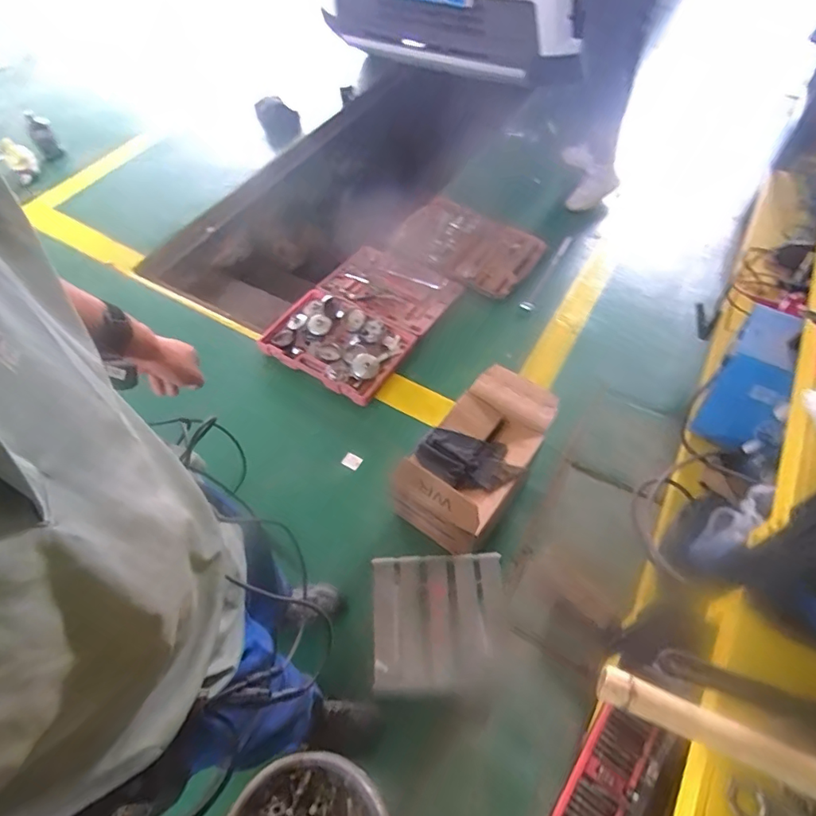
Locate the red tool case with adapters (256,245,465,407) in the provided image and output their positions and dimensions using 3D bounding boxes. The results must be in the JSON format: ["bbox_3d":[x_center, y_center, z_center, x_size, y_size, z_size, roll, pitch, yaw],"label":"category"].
[{"bbox_3d":[-0.175,-0.357,1.900,0.488,0.066,0.655,29,63,20],"label":"red tool case with adapters"}]

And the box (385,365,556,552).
[{"bbox_3d":[0.203,0.125,1.407,0.262,0.295,0.482,33,65,22],"label":"box"}]

